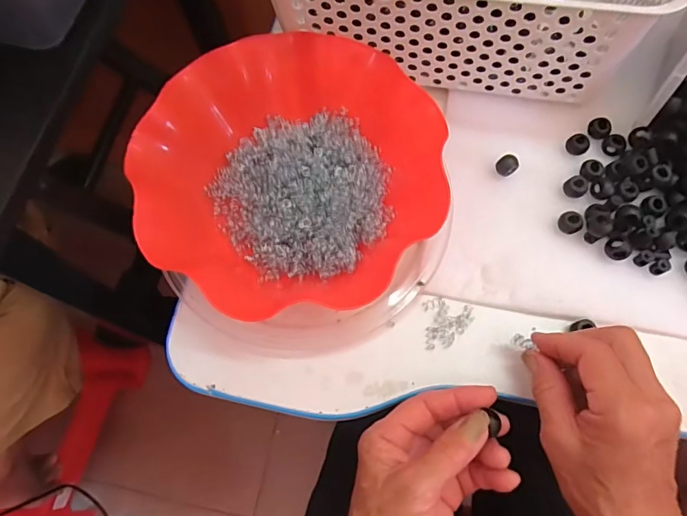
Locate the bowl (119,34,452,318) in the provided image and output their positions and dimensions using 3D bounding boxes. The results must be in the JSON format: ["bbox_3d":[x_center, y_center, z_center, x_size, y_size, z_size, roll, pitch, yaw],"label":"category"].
[{"bbox_3d":[-0.038,-0.063,0.358,0.212,0.059,0.215,0,70,1],"label":"bowl"}]

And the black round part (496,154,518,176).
[{"bbox_3d":[0.133,-0.076,0.383,0.015,0.010,0.014,0,70,1],"label":"black round part"}]

